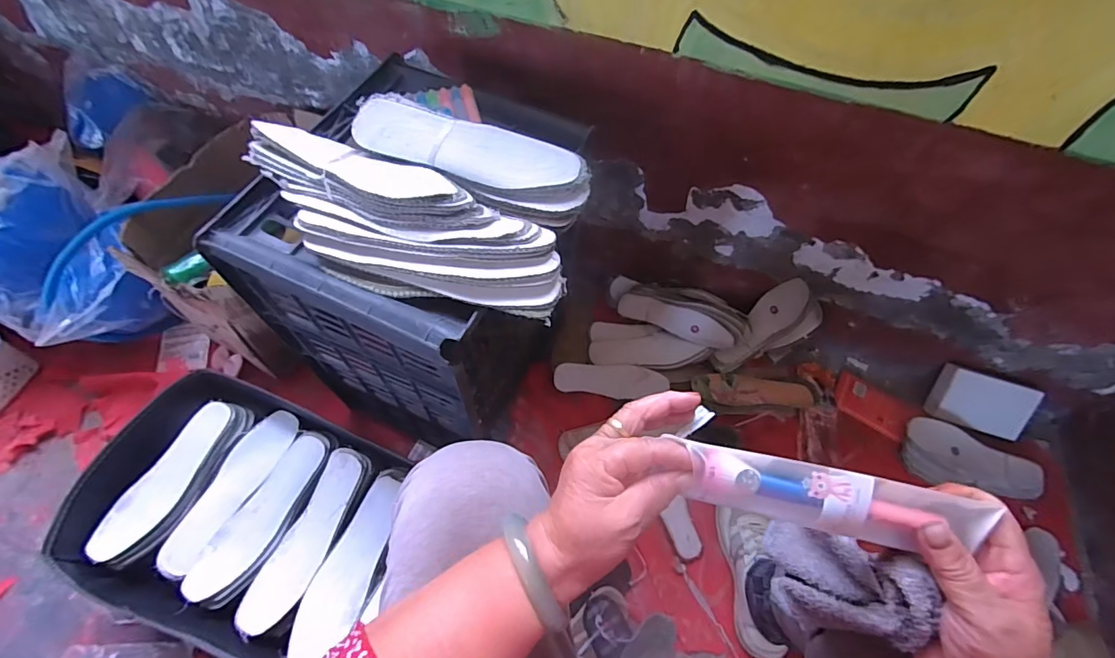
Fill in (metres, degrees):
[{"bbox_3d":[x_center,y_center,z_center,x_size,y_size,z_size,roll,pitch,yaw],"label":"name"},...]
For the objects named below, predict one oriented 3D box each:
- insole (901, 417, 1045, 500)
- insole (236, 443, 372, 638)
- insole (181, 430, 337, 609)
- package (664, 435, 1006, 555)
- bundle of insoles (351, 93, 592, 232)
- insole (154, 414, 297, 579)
[{"bbox_3d":[0.741,0.248,0.849,0.240,0.021,0.108,23,79,3],"label":"insole"},{"bbox_3d":[-0.319,0.267,0.611,0.069,0.021,0.221,21,61,8],"label":"insole"},{"bbox_3d":[-0.389,0.243,0.631,0.077,0.012,0.229,23,62,9],"label":"insole"},{"bbox_3d":[0.164,0.104,0.293,0.165,0.030,0.033,11,61,3],"label":"package"},{"bbox_3d":[-0.085,-0.163,0.463,0.234,0.043,0.077,16,61,5],"label":"bundle of insoles"},{"bbox_3d":[-0.449,0.219,0.657,0.064,0.028,0.225,23,62,8],"label":"insole"}]

